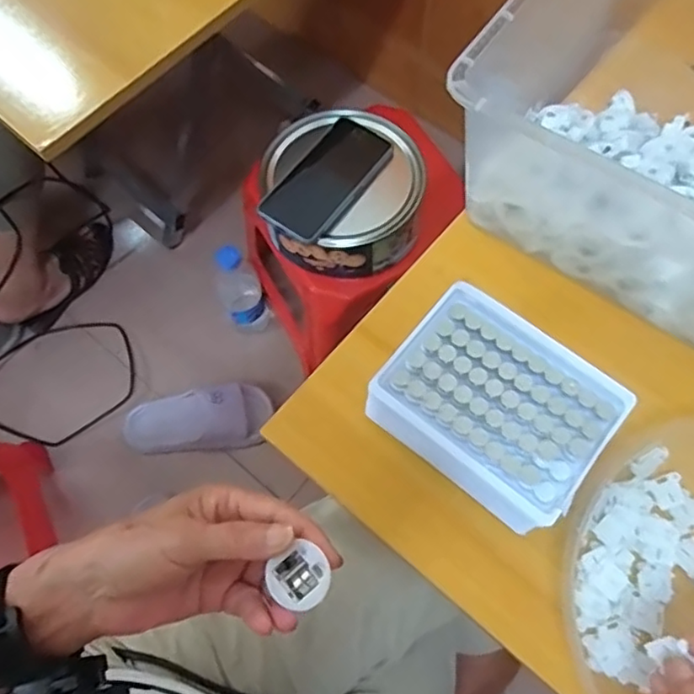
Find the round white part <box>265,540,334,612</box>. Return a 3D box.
[{"bbox_3d":[-0.023,0.115,0.309,0.027,0.008,0.029,-39,72,-12],"label":"round white part"}]

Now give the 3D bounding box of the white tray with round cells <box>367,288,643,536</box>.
[{"bbox_3d":[0.091,0.040,0.397,0.131,0.058,0.108,37,74,15],"label":"white tray with round cells"}]

